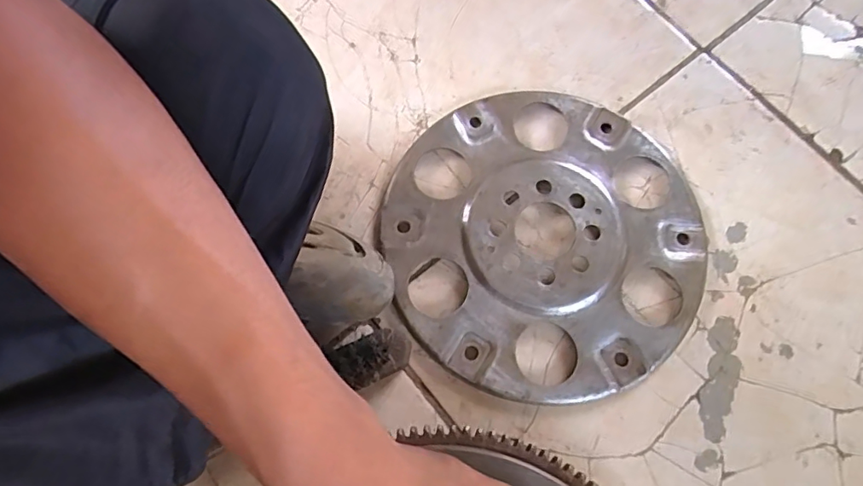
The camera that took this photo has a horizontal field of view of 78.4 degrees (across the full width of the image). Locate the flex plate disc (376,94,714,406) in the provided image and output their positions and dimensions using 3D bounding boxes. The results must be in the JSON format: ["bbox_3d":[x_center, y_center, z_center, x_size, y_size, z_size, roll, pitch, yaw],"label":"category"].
[{"bbox_3d":[0.096,-0.006,0.441,0.263,0.012,0.257,0,74,0],"label":"flex plate disc"}]

